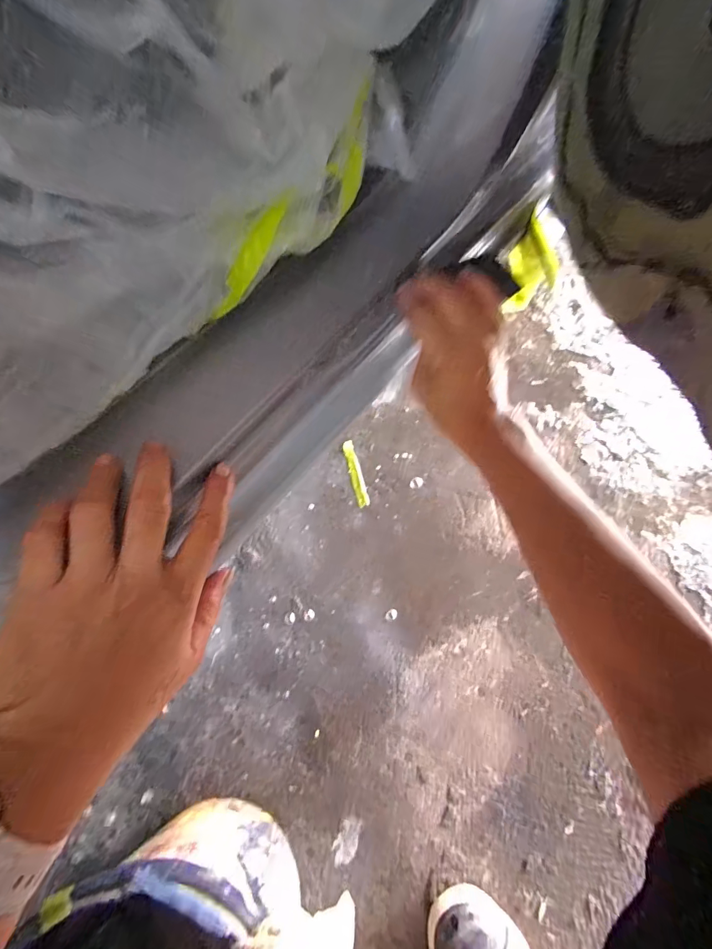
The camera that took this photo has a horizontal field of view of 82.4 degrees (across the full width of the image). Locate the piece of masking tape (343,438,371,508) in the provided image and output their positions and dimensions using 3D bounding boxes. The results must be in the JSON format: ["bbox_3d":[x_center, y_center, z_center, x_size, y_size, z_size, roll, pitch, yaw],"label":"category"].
[{"bbox_3d":[0.000,-0.002,0.671,0.021,0.008,0.115,-12,67,-8],"label":"piece of masking tape"}]

